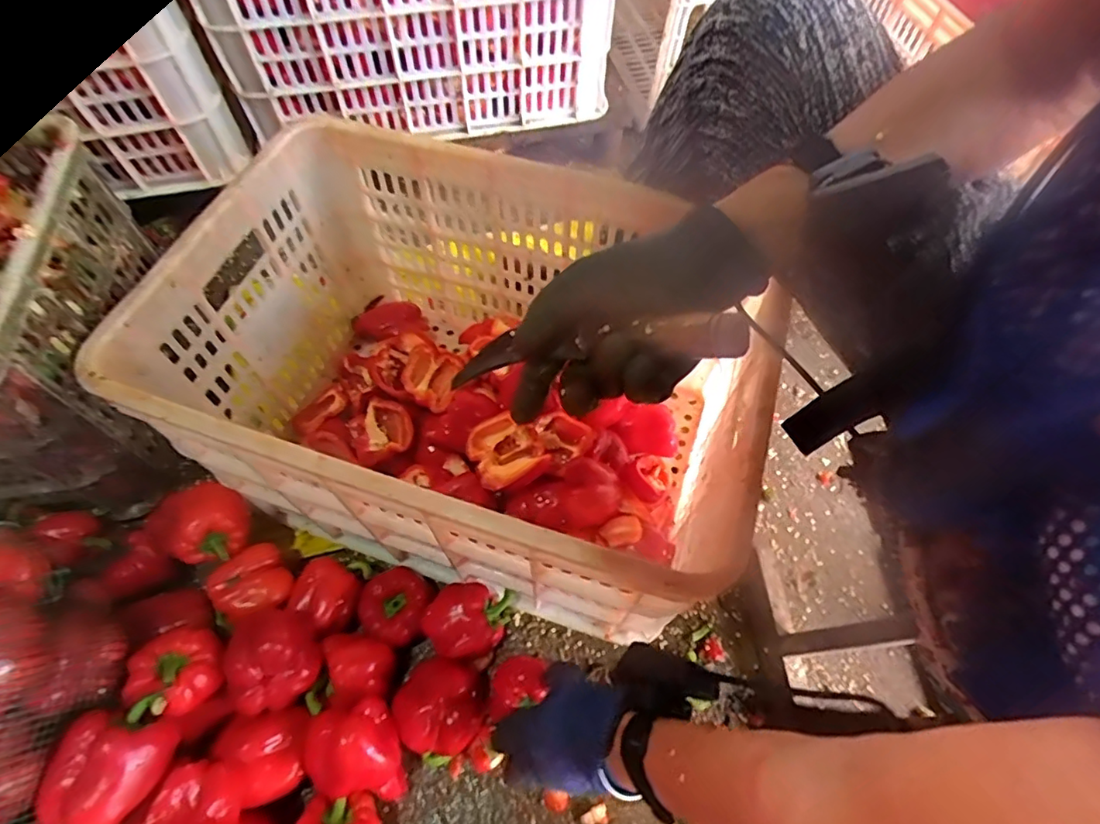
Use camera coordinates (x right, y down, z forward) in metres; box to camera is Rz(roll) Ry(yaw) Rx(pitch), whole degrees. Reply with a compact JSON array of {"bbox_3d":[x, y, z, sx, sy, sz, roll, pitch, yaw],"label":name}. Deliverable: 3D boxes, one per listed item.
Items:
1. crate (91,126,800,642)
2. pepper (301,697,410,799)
[{"bbox_3d":[-0.083,-0.034,0.596,0.512,0.289,0.358,19,65,7],"label":"crate"},{"bbox_3d":[-0.172,0.313,0.522,0.075,0.088,0.087,-16,65,-10],"label":"pepper"}]

